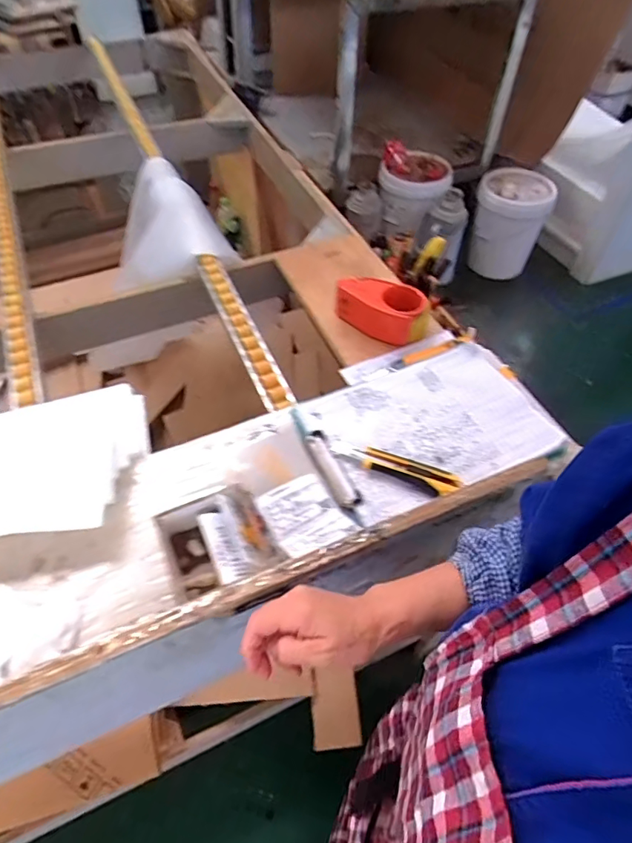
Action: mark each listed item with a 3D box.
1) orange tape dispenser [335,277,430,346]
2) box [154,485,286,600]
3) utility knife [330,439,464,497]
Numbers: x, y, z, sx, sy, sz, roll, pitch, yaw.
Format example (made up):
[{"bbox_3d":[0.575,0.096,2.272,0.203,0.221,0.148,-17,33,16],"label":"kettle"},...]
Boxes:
[{"bbox_3d":[0.113,-0.202,0.887,0.141,0.064,0.088,22,54,16],"label":"orange tape dispenser"},{"bbox_3d":[-0.103,0.133,0.556,0.110,0.066,0.099,-23,56,-19],"label":"box"},{"bbox_3d":[0.099,0.054,0.643,0.165,0.019,0.039,22,54,16],"label":"utility knife"}]

